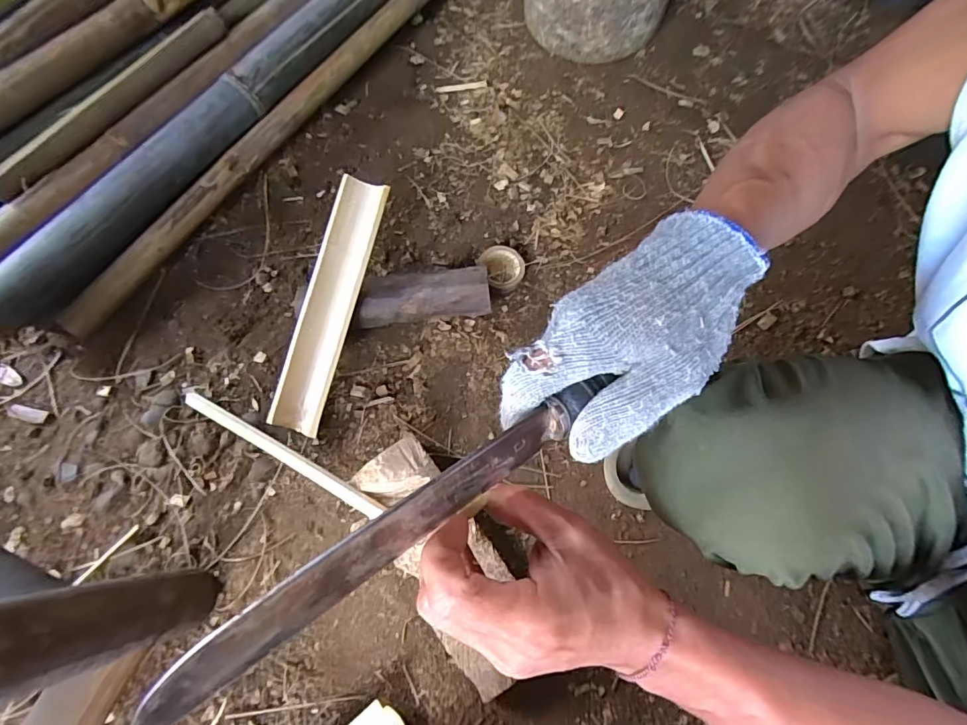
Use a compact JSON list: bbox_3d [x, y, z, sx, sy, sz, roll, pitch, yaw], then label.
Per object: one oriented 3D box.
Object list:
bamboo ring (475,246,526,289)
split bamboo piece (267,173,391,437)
[{"bbox_3d":[0.028,-0.150,0.734,0.064,0.024,0.070,1,70,-1],"label":"bamboo ring"},{"bbox_3d":[-0.207,-0.077,0.638,0.064,0.034,0.342,18,90,5],"label":"split bamboo piece"}]

